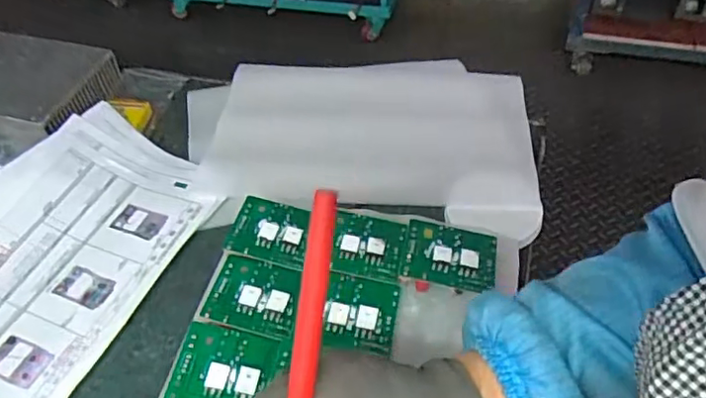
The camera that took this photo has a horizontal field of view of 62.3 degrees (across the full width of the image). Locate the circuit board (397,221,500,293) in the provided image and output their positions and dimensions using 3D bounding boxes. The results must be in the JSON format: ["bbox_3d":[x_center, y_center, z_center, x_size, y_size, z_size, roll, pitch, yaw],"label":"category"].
[{"bbox_3d":[0.088,0.049,0.526,0.081,0.008,0.068,9,41,8],"label":"circuit board"}]

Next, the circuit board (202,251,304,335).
[{"bbox_3d":[-0.085,0.082,0.515,0.078,0.006,0.069,11,45,2],"label":"circuit board"}]

